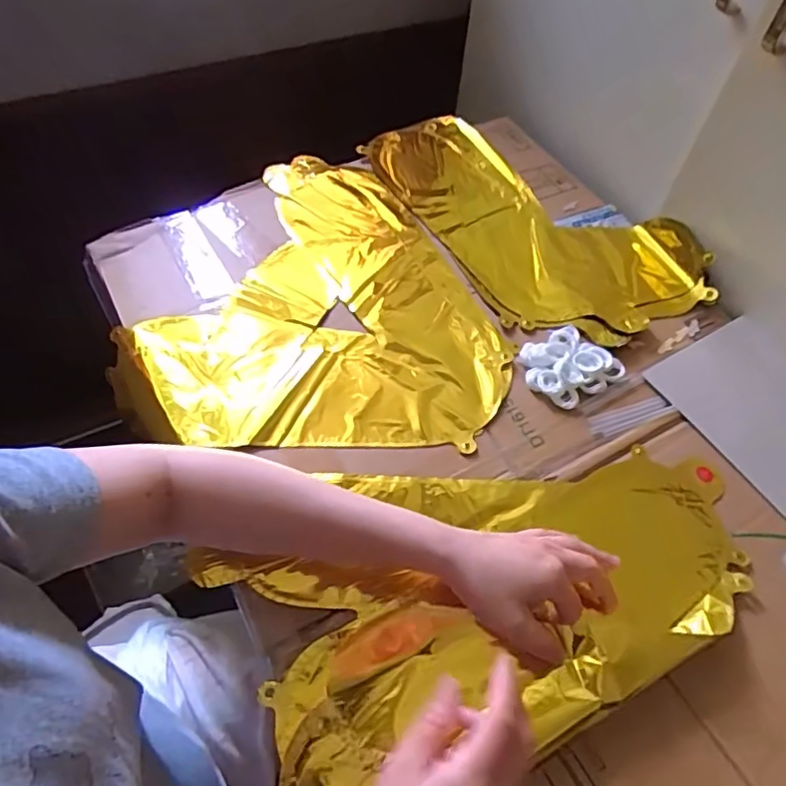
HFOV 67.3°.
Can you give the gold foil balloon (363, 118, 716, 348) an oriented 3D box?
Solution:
[{"bbox_3d":[0.151,-0.215,0.684,0.227,0.028,0.395,-23,61,-19],"label":"gold foil balloon"}]

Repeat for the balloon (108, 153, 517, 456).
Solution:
[{"bbox_3d":[-0.043,-0.086,0.606,0.339,0.031,0.384,24,59,13],"label":"balloon"}]

